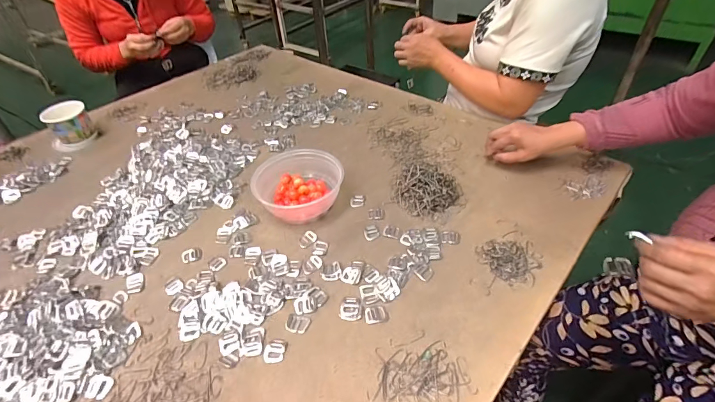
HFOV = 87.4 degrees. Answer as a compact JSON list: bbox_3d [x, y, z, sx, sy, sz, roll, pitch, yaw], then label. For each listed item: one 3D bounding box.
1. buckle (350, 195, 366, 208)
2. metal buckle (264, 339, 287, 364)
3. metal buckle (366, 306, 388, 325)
[{"bbox_3d":[0.001,-0.001,0.712,0.028,0.004,0.031,-4,42,2],"label":"buckle"},{"bbox_3d":[-0.111,0.201,0.501,0.026,0.004,0.031,2,42,8],"label":"metal buckle"},{"bbox_3d":[0.026,0.162,0.535,0.030,0.004,0.024,-8,42,-3],"label":"metal buckle"}]

